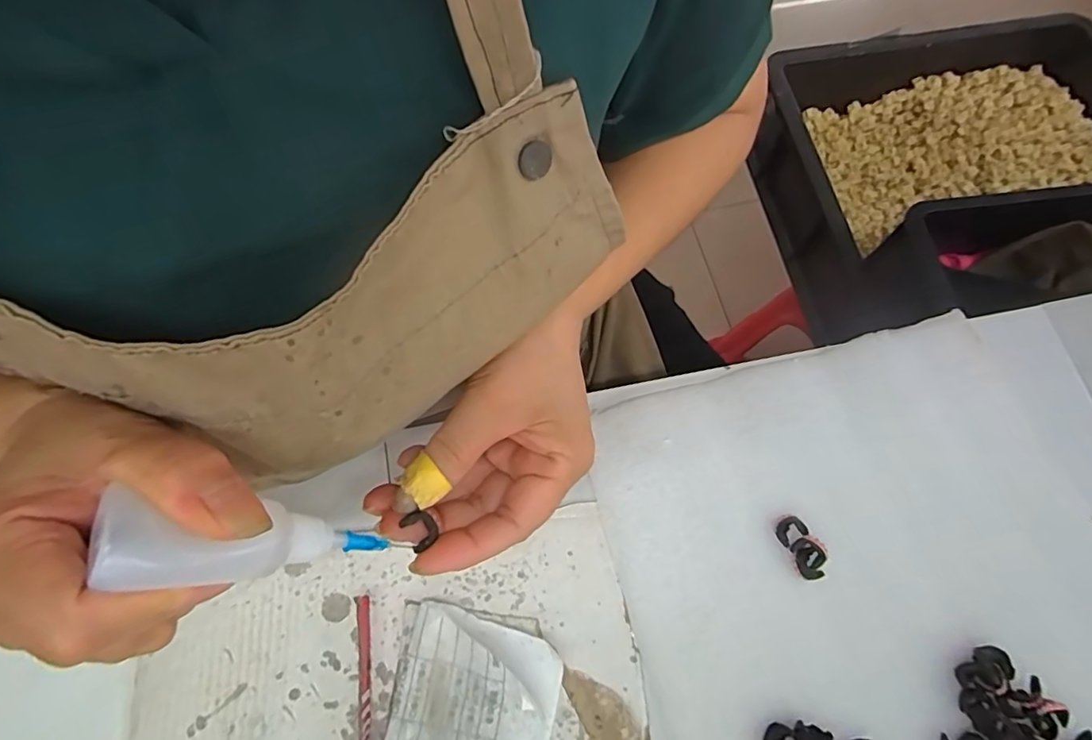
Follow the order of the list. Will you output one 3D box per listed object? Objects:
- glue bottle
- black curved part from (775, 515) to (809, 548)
[{"bbox_3d":[-0.093,0.055,0.184,0.022,0.092,0.027,-24,64,35],"label":"glue bottle"},{"bbox_3d":[0.126,0.082,0.287,0.014,0.004,0.012,-28,72,-11],"label":"black curved part"}]

